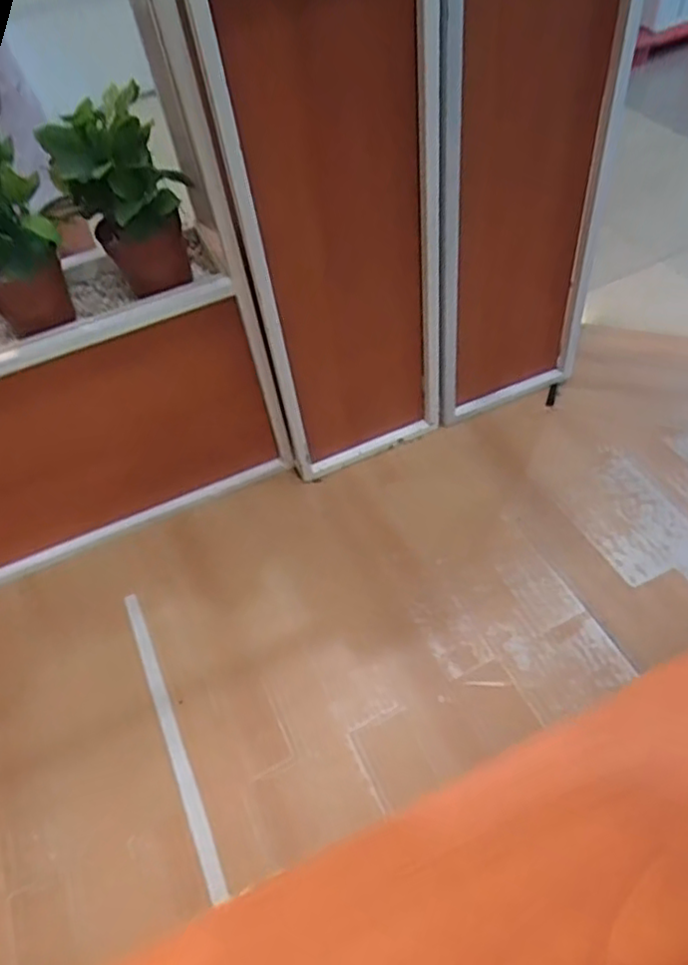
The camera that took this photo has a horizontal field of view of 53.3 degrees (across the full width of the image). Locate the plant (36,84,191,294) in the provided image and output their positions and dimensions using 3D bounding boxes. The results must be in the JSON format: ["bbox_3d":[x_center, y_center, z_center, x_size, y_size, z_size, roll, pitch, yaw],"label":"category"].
[{"bbox_3d":[-0.360,-0.463,1.154,0.198,0.278,0.194,-24,52,-11],"label":"plant"}]

